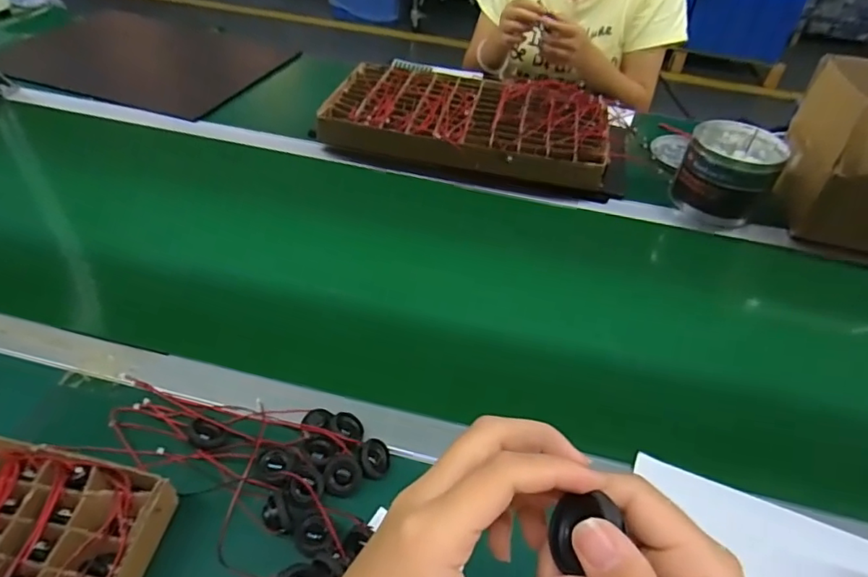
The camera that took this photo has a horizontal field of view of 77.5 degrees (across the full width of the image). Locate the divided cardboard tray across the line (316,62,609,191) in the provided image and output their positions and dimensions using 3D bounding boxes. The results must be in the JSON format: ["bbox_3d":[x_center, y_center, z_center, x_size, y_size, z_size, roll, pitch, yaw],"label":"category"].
[{"bbox_3d":[0.059,-0.285,0.895,0.448,0.053,0.297,13,44,7],"label":"divided cardboard tray across the line"}]

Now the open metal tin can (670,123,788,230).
[{"bbox_3d":[0.425,-0.167,0.795,0.123,0.106,0.119,19,45,13],"label":"open metal tin can"}]

